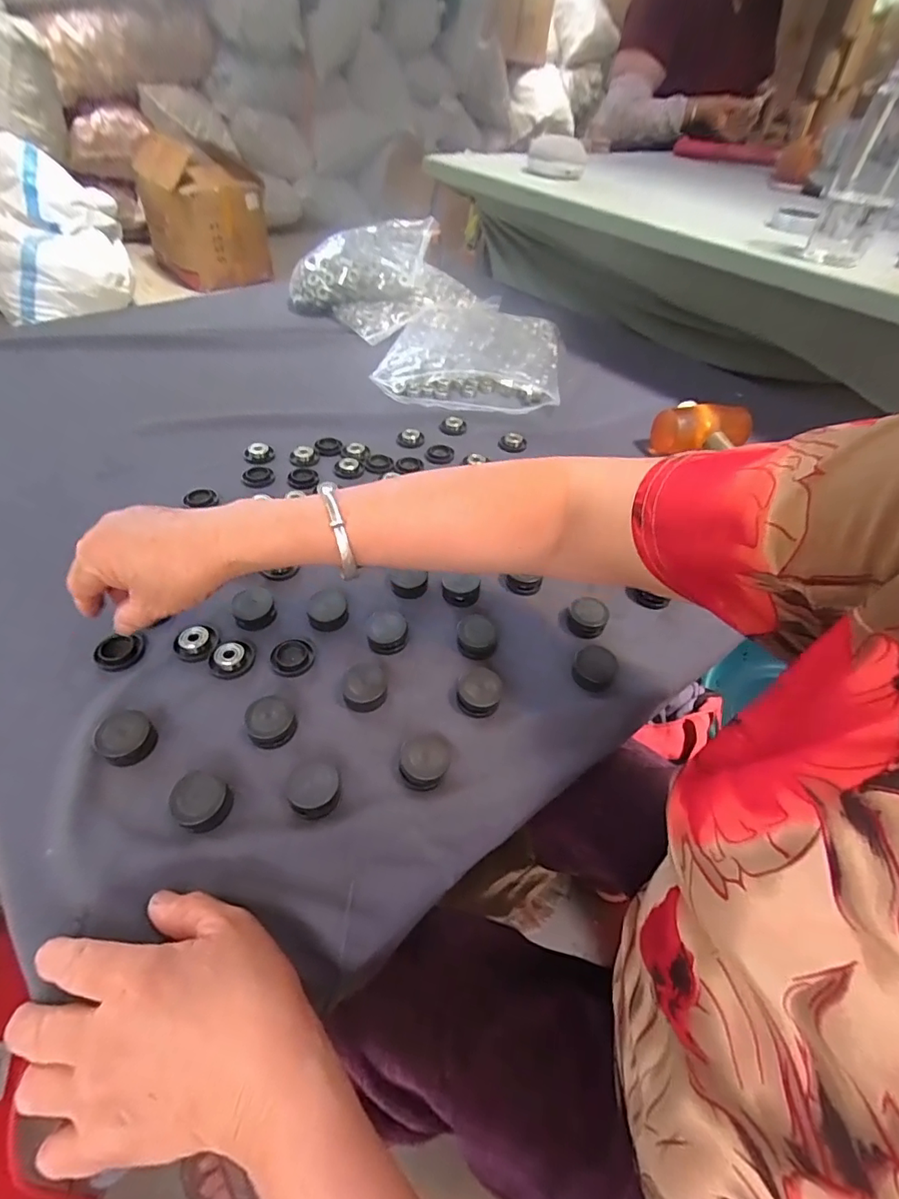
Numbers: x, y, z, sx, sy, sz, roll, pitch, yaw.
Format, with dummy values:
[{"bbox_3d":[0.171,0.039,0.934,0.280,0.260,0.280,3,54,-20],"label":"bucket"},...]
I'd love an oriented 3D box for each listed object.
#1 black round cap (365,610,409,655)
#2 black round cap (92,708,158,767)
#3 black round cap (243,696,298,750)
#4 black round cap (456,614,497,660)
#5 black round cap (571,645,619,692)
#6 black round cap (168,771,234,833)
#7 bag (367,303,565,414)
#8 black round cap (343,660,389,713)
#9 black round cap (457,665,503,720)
[{"bbox_3d":[-0.051,0.024,0.424,0.033,0.017,0.038,-5,48,-9],"label":"black round cap"},{"bbox_3d":[-0.219,0.093,0.350,0.030,0.020,0.033,2,47,-3],"label":"black round cap"},{"bbox_3d":[-0.126,0.084,0.363,0.031,0.019,0.035,-23,53,-24],"label":"black round cap"},{"bbox_3d":[0.022,0.031,0.430,0.032,0.019,0.036,4,47,-1],"label":"black round cap"},{"bbox_3d":[0.116,0.054,0.412,0.032,0.013,0.038,27,51,19],"label":"black round cap"},{"bbox_3d":[-0.154,0.126,0.321,0.032,0.020,0.030,2,47,-3],"label":"black round cap"},{"bbox_3d":[0.039,-0.368,0.769,0.245,0.035,0.275,8,47,3],"label":"bag"},{"bbox_3d":[-0.063,0.064,0.385,0.031,0.018,0.034,2,47,-3],"label":"black round cap"},{"bbox_3d":[0.023,0.067,0.386,0.033,0.019,0.038,12,47,6],"label":"black round cap"}]

